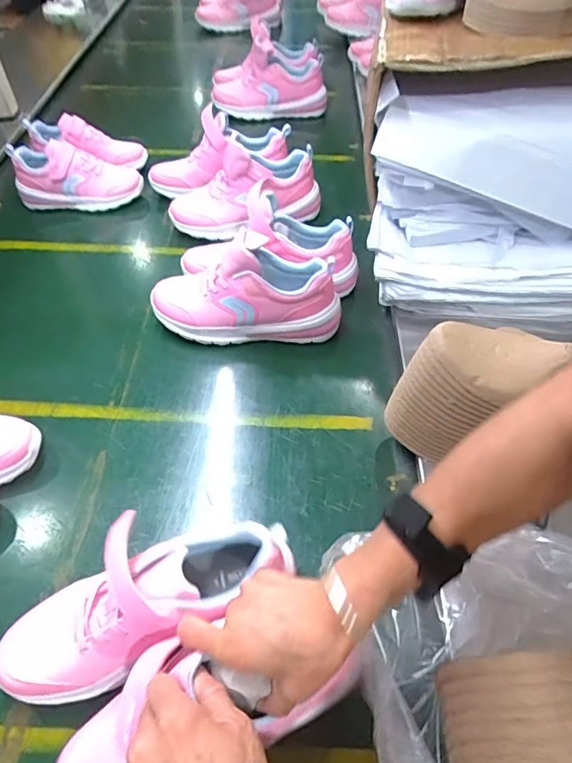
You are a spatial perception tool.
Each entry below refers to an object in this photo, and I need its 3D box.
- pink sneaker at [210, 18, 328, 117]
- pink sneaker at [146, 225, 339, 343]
[{"bbox_3d":[-0.033,-0.669,1.081,0.246,0.156,0.096,6,50,5],"label":"pink sneaker"},{"bbox_3d":[-0.056,-0.130,0.694,0.255,0.143,0.090,-2,51,-2],"label":"pink sneaker"}]

